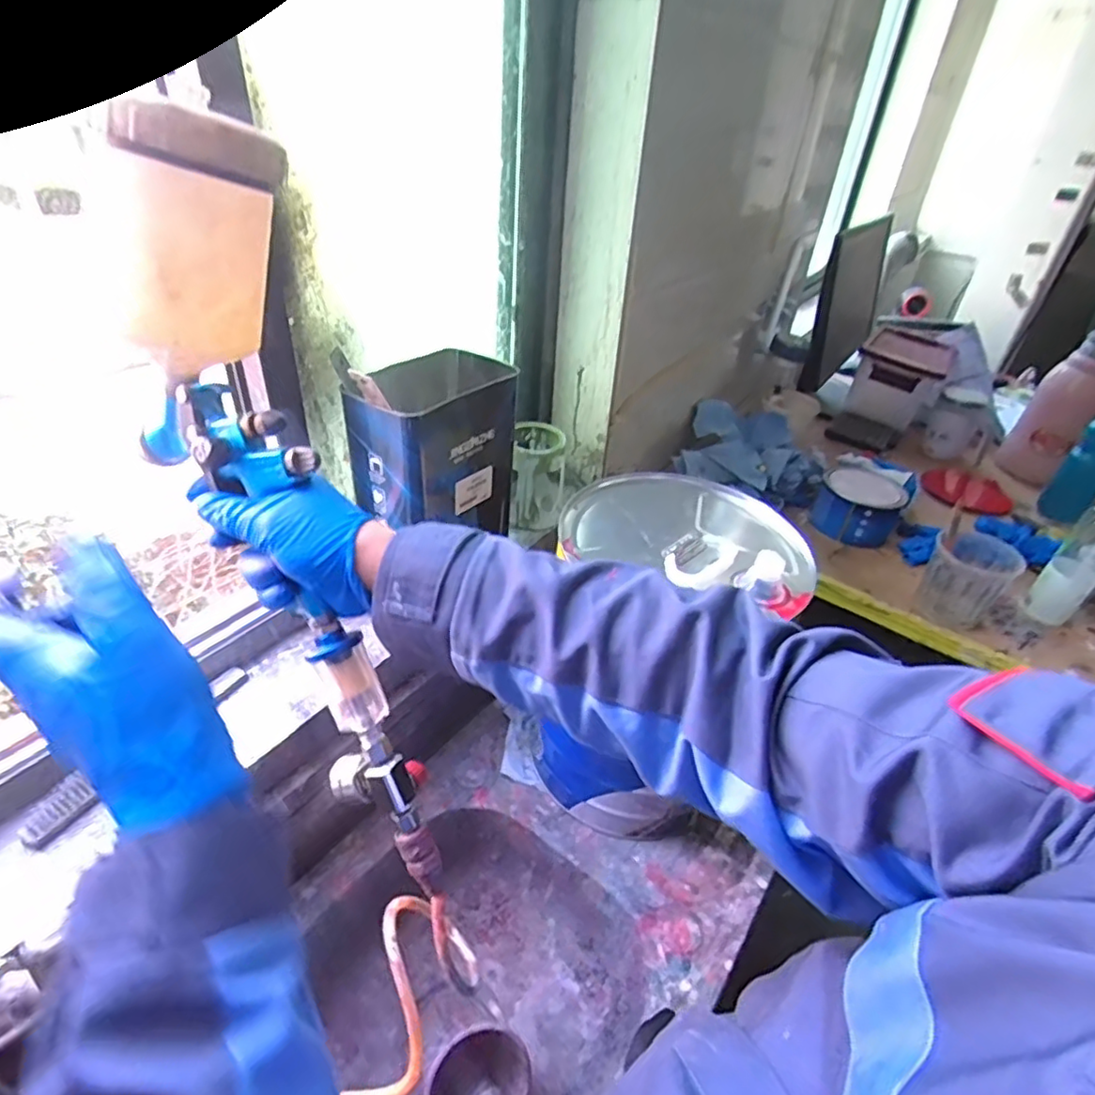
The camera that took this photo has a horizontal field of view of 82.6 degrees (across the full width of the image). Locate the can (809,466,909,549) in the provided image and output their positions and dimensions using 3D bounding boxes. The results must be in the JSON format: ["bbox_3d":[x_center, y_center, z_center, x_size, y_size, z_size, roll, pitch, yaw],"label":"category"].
[{"bbox_3d":[0.533,-0.071,1.067,0.130,0.088,0.150,26,41,26],"label":"can"}]

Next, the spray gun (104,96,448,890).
[{"bbox_3d":[-0.151,-0.001,0.397,0.100,0.466,0.109,-26,17,-35],"label":"spray gun"}]

